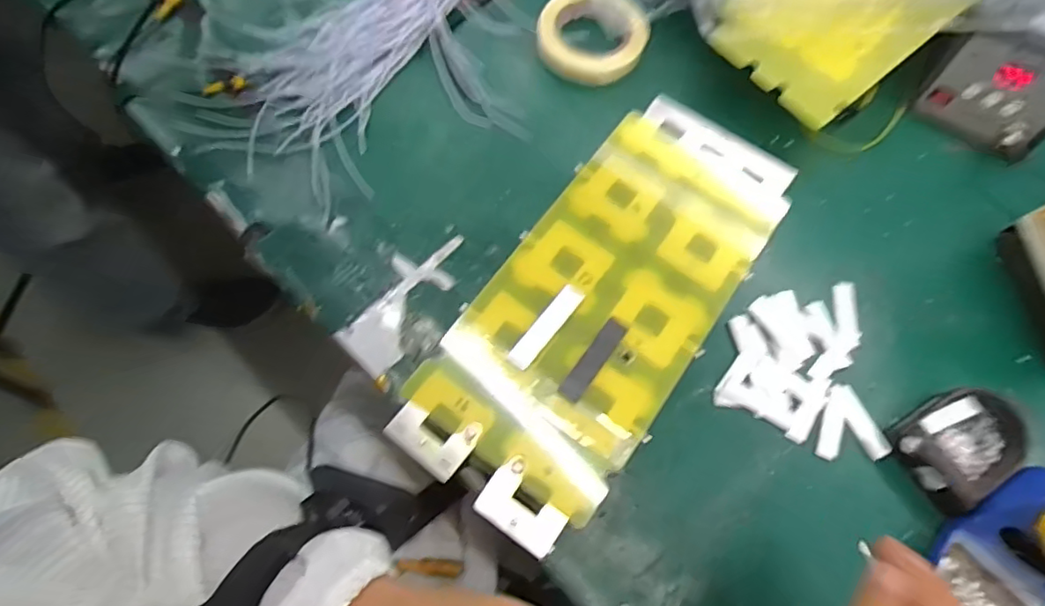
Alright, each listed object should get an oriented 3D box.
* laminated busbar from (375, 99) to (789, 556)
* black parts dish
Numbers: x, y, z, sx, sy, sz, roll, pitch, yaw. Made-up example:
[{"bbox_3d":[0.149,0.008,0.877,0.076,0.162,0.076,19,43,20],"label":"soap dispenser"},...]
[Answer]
[{"bbox_3d":[0.060,-0.008,0.402,0.141,0.015,0.324,35,73,12],"label":"laminated busbar"},{"bbox_3d":[0.374,0.118,0.496,0.106,0.034,0.082,-26,72,-9],"label":"black parts dish"}]

